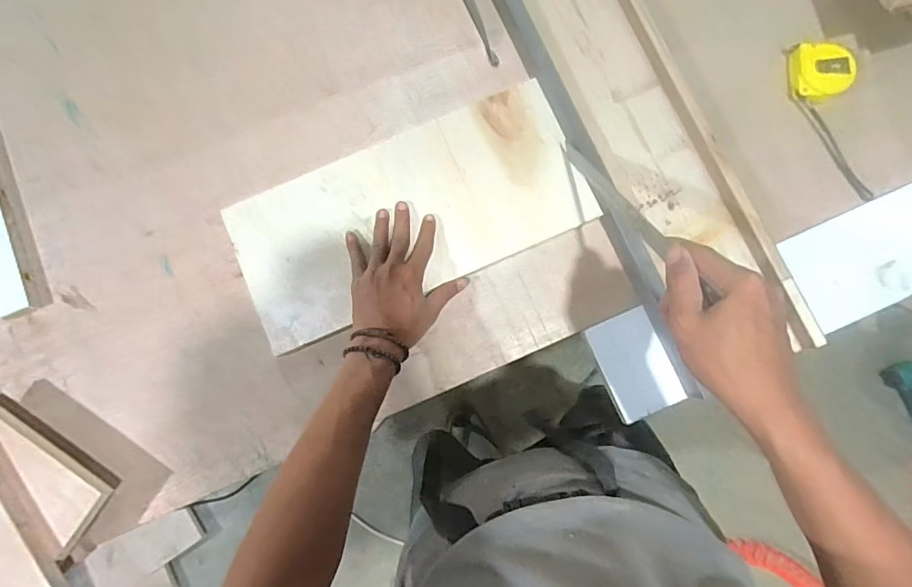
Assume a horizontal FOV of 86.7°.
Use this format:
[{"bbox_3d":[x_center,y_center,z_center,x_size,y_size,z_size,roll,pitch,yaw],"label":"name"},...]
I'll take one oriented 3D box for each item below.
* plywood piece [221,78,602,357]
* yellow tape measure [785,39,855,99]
[{"bbox_3d":[-0.056,-0.102,0.588,0.414,0.019,0.199,-22,81,-3],"label":"plywood piece"},{"bbox_3d":[0.453,-0.276,0.598,0.069,0.032,0.071,0,85,3],"label":"yellow tape measure"}]

